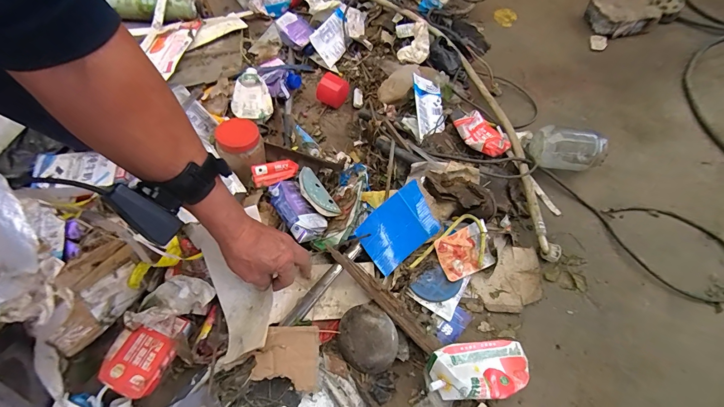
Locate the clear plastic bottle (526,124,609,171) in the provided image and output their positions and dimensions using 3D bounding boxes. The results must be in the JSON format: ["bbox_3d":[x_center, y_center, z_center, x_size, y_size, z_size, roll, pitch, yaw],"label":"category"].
[{"bbox_3d":[0.398,-0.100,0.646,0.125,0.068,0.069,15,61,8],"label":"clear plastic bottle"}]

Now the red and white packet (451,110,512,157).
[{"bbox_3d":[0.241,-0.141,0.660,0.089,0.045,0.106,-33,65,-18],"label":"red and white packet"}]

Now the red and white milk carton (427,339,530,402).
[{"bbox_3d":[0.154,0.224,0.444,0.147,0.046,0.069,3,58,-19],"label":"red and white milk carton"}]

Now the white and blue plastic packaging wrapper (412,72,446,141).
[{"bbox_3d":[0.136,-0.191,0.669,0.074,0.012,0.138,7,73,-35],"label":"white and blue plastic packaging wrapper"}]

